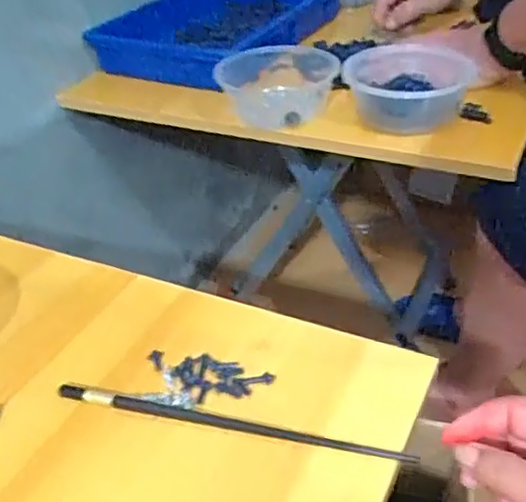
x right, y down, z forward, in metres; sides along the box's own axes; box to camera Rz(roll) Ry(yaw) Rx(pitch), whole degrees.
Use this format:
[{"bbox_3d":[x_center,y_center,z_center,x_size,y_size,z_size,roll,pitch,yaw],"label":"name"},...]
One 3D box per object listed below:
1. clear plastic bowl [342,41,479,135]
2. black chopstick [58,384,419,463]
[{"bbox_3d":[0.153,-0.175,0.723,0.130,0.067,0.125,-3,34,2],"label":"clear plastic bowl"},{"bbox_3d":[-0.023,0.104,0.405,0.227,0.005,0.011,6,36,15],"label":"black chopstick"}]

